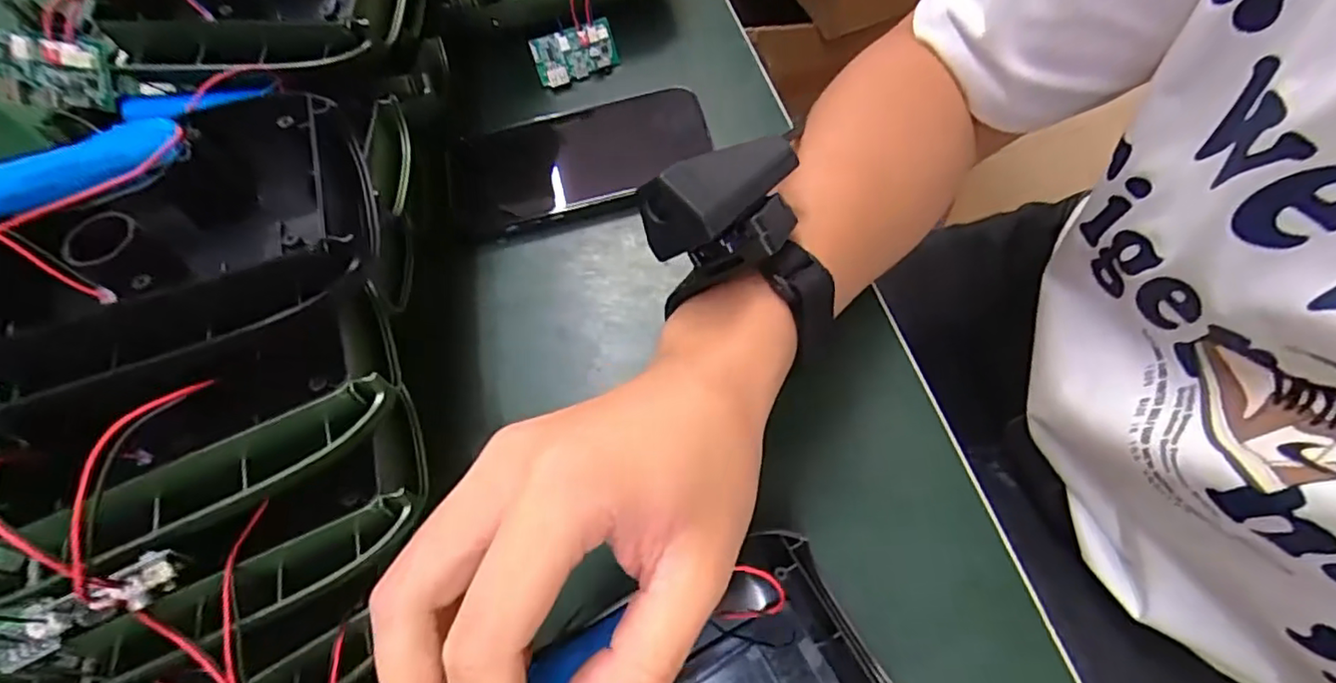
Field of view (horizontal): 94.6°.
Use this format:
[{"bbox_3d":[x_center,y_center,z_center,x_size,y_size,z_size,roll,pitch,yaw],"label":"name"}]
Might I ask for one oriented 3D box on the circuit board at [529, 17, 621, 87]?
[{"bbox_3d":[-0.063,-0.195,0.417,0.056,0.030,0.006,-20,29,-2],"label":"circuit board"}]

